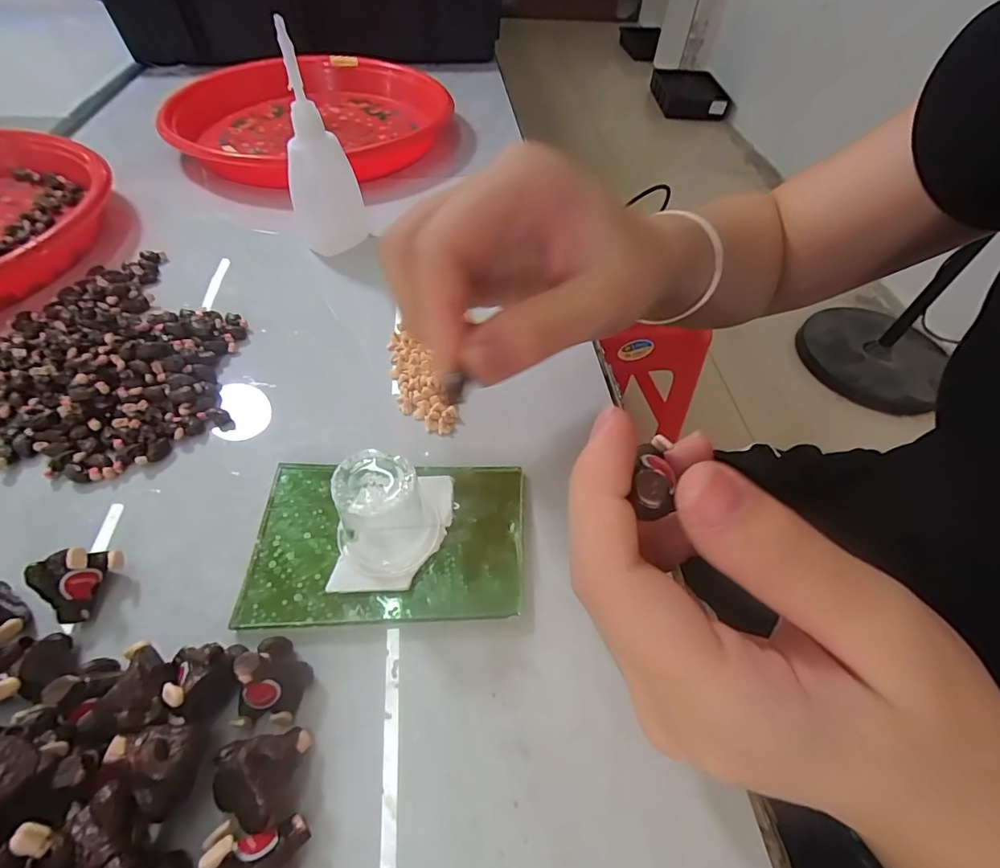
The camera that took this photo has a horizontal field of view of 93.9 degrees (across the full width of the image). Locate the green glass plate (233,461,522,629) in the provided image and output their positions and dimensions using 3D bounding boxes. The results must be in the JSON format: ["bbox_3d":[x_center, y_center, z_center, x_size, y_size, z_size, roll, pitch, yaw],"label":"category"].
[{"bbox_3d":[-0.043,0.041,0.185,0.102,0.010,0.066,1,53,-3],"label":"green glass plate"}]

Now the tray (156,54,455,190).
[{"bbox_3d":[-0.164,-0.287,0.420,0.231,0.038,0.230,2,53,-3],"label":"tray"}]

